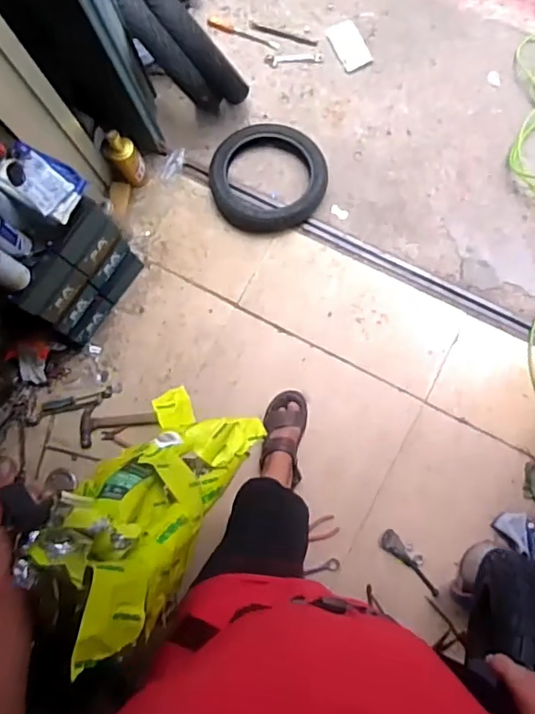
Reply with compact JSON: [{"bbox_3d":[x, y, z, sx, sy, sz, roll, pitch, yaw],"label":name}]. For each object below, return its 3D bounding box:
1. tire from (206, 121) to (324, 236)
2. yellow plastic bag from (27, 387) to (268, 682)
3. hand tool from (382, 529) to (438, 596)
[{"bbox_3d":[0.003,-0.532,1.619,0.335,0.077,0.335,5,76,3],"label":"tire"},{"bbox_3d":[-0.131,0.173,0.689,0.167,0.462,0.114,11,108,5],"label":"yellow plastic bag"},{"bbox_3d":[0.364,0.540,1.417,0.048,0.011,0.193,-36,79,-1],"label":"hand tool"}]

